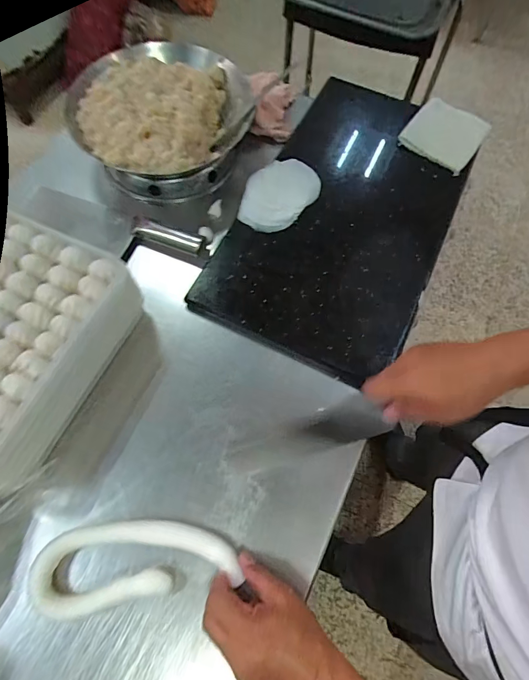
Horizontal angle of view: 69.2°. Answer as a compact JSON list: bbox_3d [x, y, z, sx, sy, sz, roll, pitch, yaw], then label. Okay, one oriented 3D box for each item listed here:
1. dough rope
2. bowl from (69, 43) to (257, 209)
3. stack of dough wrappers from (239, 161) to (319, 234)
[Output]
[{"bbox_3d":[-0.142,0.246,0.430,0.217,0.034,0.081,-6,68,-7],"label":"dough rope"},{"bbox_3d":[-0.174,-0.371,0.654,0.272,0.106,0.265,0,68,-1],"label":"bowl"},{"bbox_3d":[0.024,-0.244,0.631,0.105,0.009,0.155,37,72,13],"label":"stack of dough wrappers"}]

